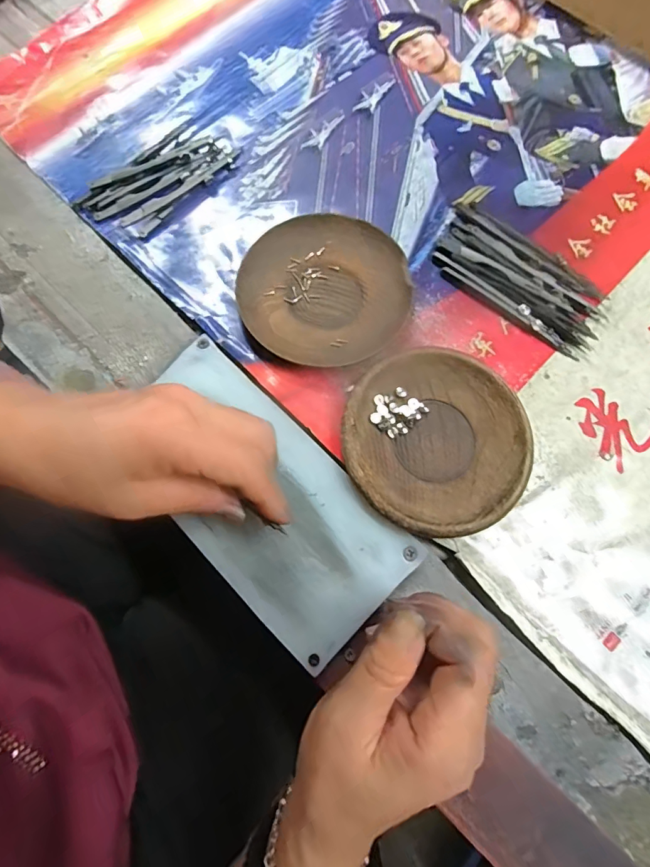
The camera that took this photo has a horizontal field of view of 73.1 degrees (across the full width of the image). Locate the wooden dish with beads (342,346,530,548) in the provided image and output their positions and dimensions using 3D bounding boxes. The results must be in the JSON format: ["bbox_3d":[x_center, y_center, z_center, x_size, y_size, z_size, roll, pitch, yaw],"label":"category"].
[{"bbox_3d":[0.066,0.003,0.268,0.106,0.015,0.111,0,75,2],"label":"wooden dish with beads"}]

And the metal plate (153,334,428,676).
[{"bbox_3d":[-0.041,0.034,0.265,0.092,0.006,0.196,-44,79,-11],"label":"metal plate"}]

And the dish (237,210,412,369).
[{"bbox_3d":[0.000,-0.099,0.300,0.111,0.015,0.111,0,75,2],"label":"dish"}]

